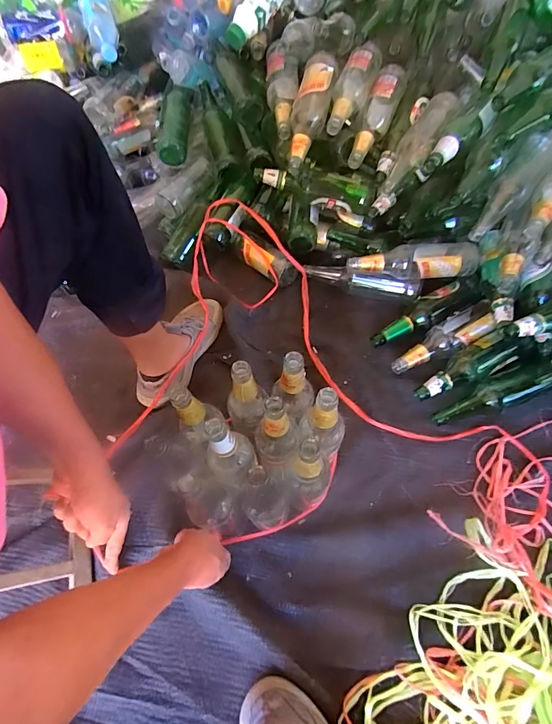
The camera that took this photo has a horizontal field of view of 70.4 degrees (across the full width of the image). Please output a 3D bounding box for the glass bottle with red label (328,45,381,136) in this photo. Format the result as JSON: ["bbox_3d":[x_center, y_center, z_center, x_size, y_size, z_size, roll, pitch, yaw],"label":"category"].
[{"bbox_3d":[0.157,-0.560,0.787,0.060,0.061,0.254,16,64,12],"label":"glass bottle with red label"}]

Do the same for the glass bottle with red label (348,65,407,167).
[{"bbox_3d":[0.209,-0.510,0.812,0.060,0.076,0.255,19,65,13],"label":"glass bottle with red label"}]

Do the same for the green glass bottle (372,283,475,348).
[{"bbox_3d":[0.303,-0.101,0.819,0.240,0.053,0.052,-28,64,-11],"label":"green glass bottle"}]

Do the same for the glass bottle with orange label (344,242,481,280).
[{"bbox_3d":[0.282,-0.209,0.810,0.262,0.056,0.069,-7,62,0],"label":"glass bottle with orange label"}]

